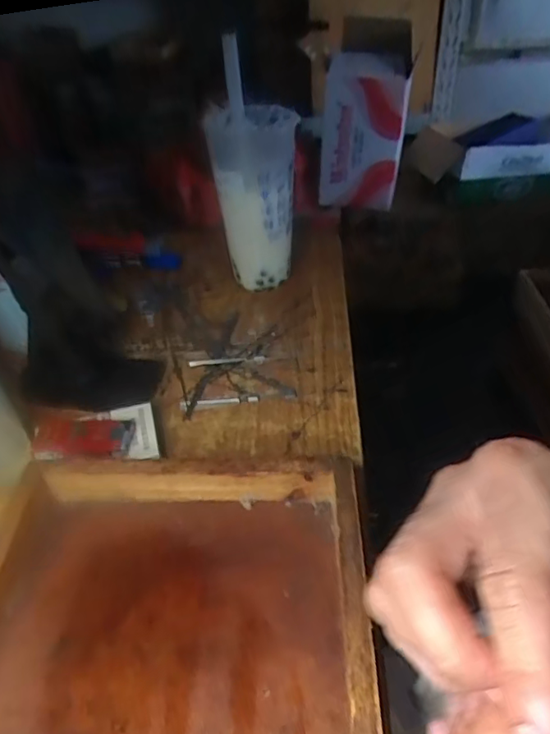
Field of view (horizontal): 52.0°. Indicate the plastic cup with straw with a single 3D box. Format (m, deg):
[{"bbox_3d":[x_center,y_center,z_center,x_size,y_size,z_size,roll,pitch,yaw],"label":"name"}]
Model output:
[{"bbox_3d":[-0.016,-0.159,0.510,0.073,0.224,0.075,-3,39,3],"label":"plastic cup with straw"}]

